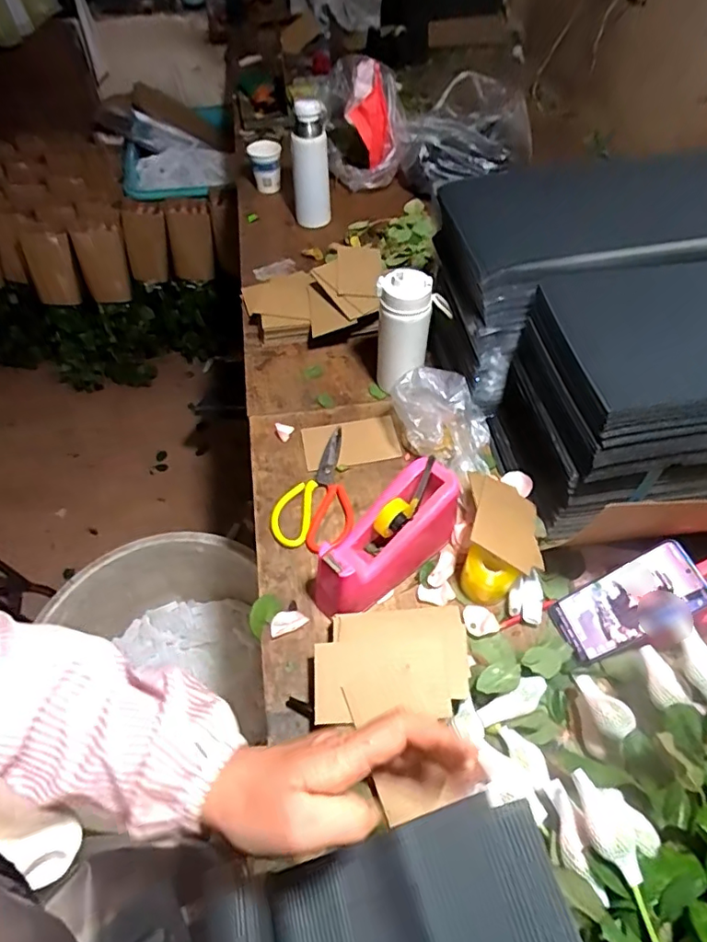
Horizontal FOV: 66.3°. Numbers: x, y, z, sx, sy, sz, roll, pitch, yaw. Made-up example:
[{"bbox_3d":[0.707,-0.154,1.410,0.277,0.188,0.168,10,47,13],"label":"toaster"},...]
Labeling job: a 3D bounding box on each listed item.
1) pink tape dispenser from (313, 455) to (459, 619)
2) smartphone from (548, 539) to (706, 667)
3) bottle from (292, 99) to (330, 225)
[{"bbox_3d":[0.038,0.085,0.652,0.200,0.105,0.080,-34,60,-21],"label":"pink tape dispenser"},{"bbox_3d":[0.298,0.149,0.594,0.016,0.160,0.076,17,41,-40],"label":"smartphone"},{"bbox_3d":[-0.089,-0.621,1.119,0.076,0.228,0.063,-4,54,-1],"label":"bottle"}]

